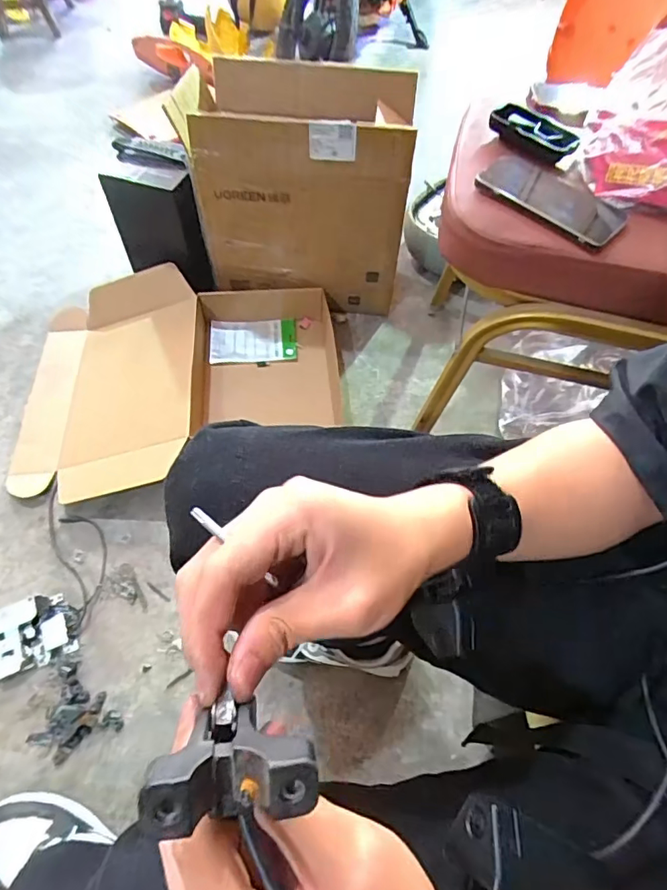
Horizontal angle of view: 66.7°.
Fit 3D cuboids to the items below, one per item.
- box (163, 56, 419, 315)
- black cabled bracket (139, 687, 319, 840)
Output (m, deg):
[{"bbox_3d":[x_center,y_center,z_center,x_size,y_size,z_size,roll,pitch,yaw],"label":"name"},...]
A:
[{"bbox_3d":[-0.061,-0.483,0.995,0.387,0.397,0.235,7,58,1],"label":"box"},{"bbox_3d":[-0.031,0.096,0.158,0.048,0.029,0.032,-6,58,-7],"label":"black cabled bracket"}]

